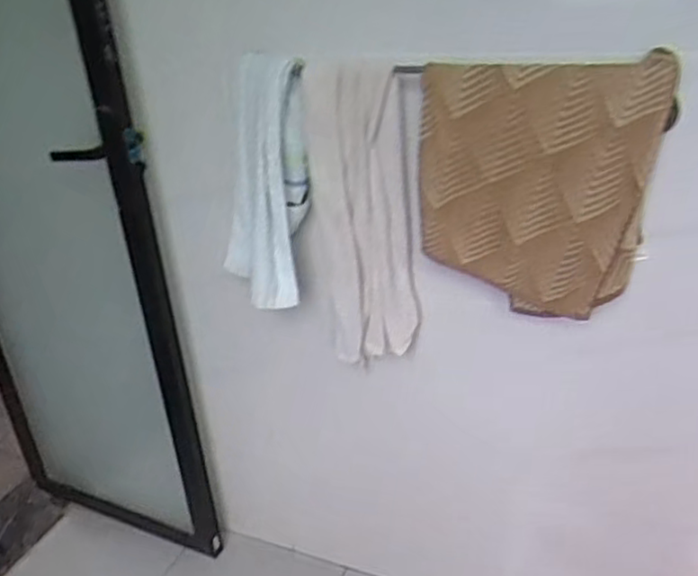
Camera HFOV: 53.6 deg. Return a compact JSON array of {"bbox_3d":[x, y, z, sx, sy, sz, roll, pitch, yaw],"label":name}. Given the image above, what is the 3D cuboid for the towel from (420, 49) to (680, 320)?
[{"bbox_3d":[0.242,-0.120,0.906,0.295,0.341,0.069,3,28,13],"label":"towel"}]

